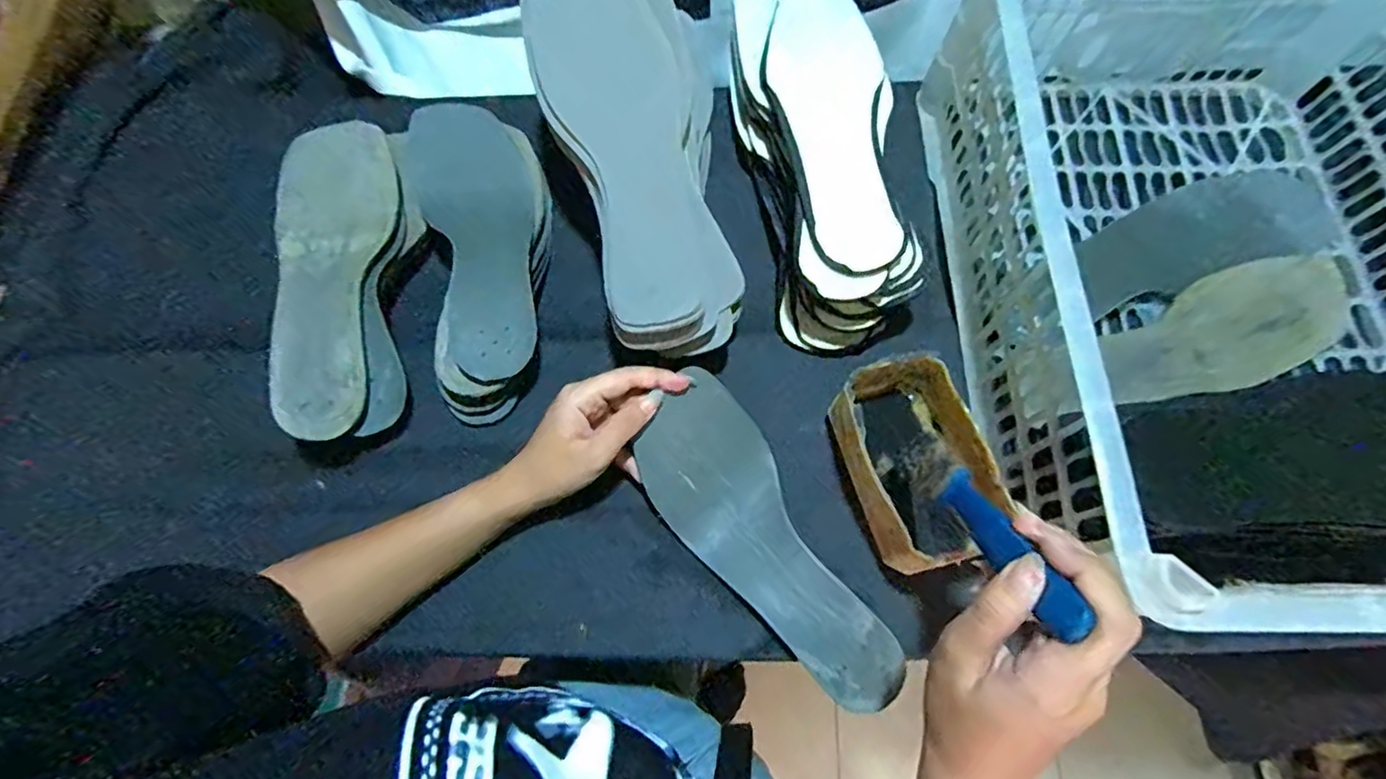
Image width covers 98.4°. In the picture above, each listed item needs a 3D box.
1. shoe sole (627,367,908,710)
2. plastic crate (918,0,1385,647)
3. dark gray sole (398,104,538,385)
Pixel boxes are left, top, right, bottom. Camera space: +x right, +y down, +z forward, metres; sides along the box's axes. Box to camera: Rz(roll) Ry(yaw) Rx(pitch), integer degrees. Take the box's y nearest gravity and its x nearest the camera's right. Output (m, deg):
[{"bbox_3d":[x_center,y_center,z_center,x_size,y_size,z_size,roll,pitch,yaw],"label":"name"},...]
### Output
[{"bbox_3d":[0.046,0.099,0.384,0.081,0.018,0.222,-34,77,-11],"label":"shoe sole"},{"bbox_3d":[0.345,-0.084,0.377,0.309,0.139,0.432,-1,68,1],"label":"plastic crate"},{"bbox_3d":[-0.162,-0.122,0.449,0.086,0.006,0.251,-16,69,-5],"label":"dark gray sole"}]

